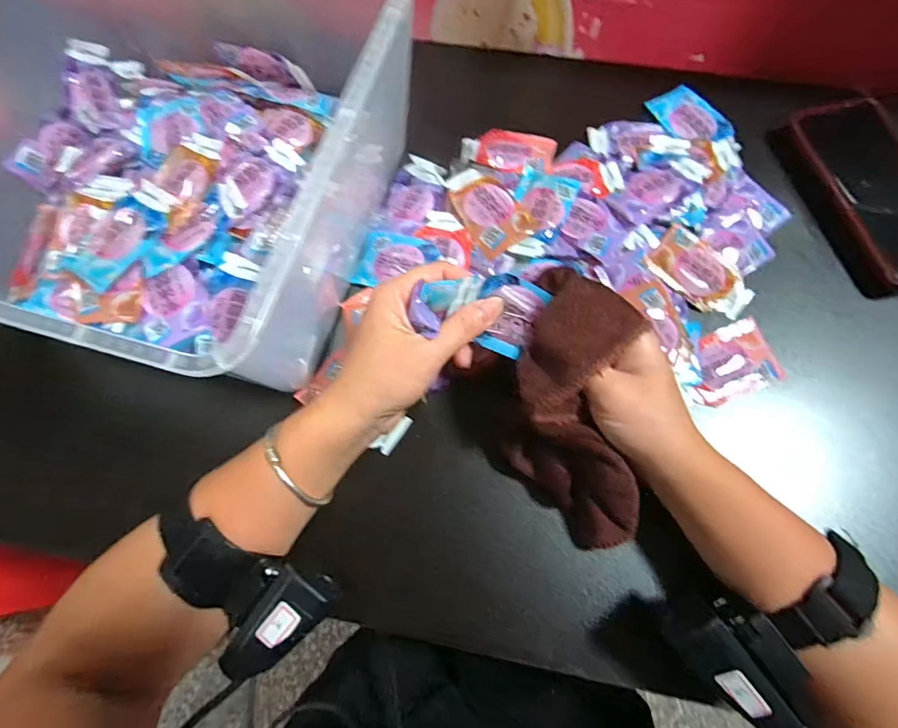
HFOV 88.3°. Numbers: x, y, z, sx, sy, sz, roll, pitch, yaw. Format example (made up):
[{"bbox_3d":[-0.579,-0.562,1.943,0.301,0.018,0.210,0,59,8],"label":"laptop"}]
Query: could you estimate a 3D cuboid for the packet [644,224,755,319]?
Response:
[{"bbox_3d":[0.194,-0.070,0.354,0.079,0.007,0.050,35,76,11],"label":"packet"}]

